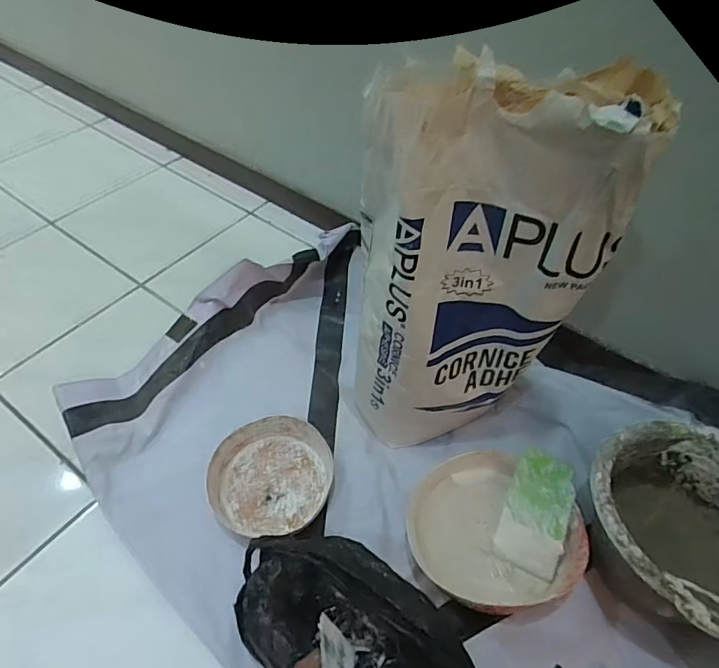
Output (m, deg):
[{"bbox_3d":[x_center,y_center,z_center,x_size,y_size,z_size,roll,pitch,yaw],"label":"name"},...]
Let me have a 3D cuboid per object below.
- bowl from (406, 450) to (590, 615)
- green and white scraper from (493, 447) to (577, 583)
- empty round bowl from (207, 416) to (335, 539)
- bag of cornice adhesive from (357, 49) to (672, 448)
[{"bbox_3d":[0.174,0.251,0.641,0.202,0.062,0.184,2,50,-3],"label":"bowl"},{"bbox_3d":[0.236,0.235,0.656,0.081,0.007,0.146,16,80,27],"label":"green and white scraper"},{"bbox_3d":[-0.125,0.199,0.704,0.165,0.042,0.157,2,50,-3],"label":"empty round bowl"},{"bbox_3d":[0.124,-0.041,0.608,0.250,0.514,0.138,2,50,-3],"label":"bag of cornice adhesive"}]

